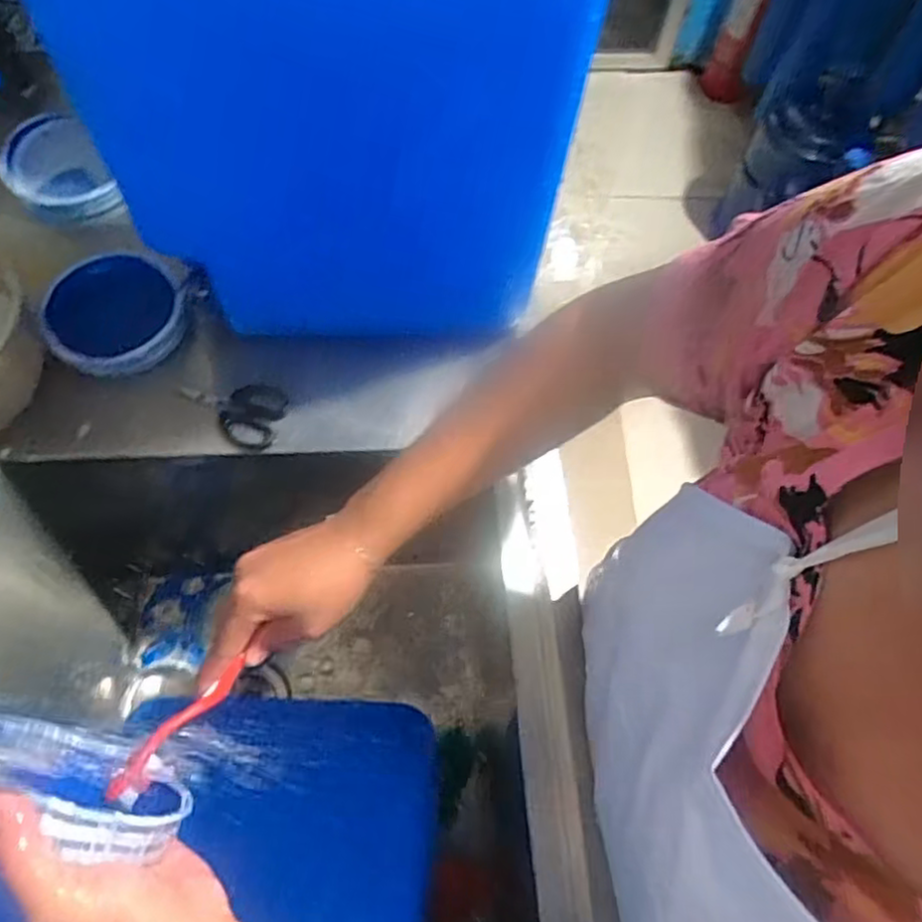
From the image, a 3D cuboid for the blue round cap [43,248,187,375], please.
[{"bbox_3d":[-0.309,-0.132,0.618,0.116,0.037,0.111,1,65,-3],"label":"blue round cap"}]

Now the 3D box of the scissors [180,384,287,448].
[{"bbox_3d":[-0.204,-0.045,0.605,0.090,0.005,0.059,15,65,4],"label":"scissors"}]

